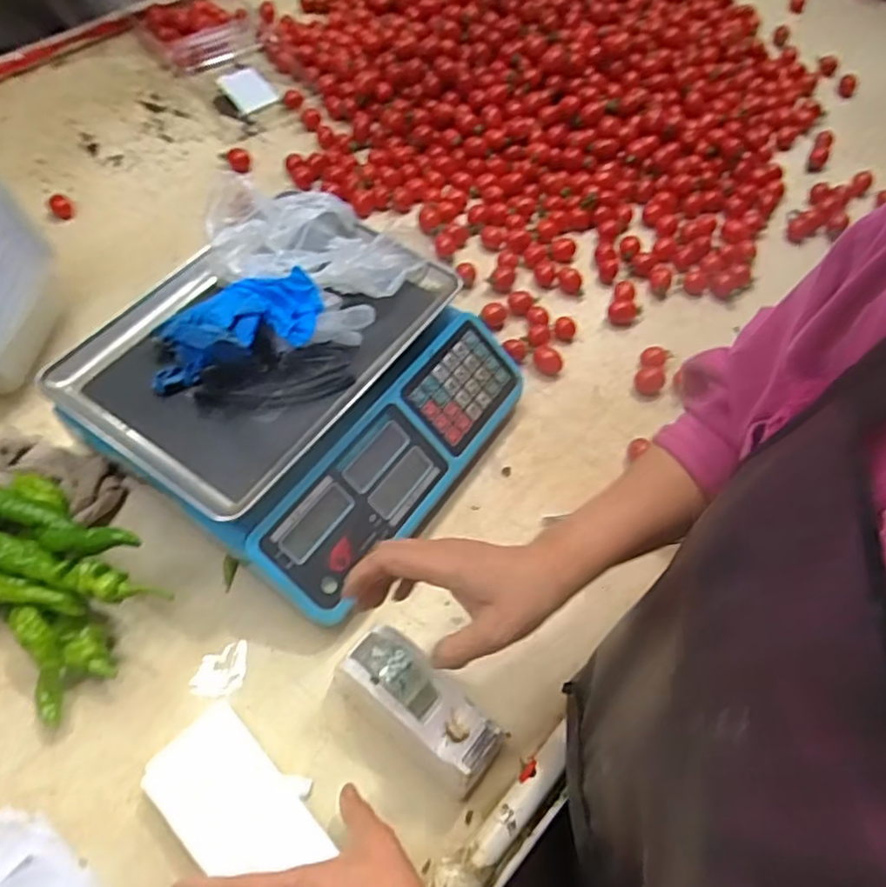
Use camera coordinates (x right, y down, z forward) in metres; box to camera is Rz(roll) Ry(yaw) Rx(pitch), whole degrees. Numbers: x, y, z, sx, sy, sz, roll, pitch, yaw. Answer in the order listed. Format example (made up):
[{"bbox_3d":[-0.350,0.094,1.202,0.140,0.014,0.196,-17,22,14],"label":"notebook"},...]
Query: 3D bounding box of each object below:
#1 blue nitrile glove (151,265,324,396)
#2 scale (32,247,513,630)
[{"bbox_3d":[-0.182,-0.105,0.581,0.157,0.050,0.079,-17,61,-12],"label":"blue nitrile glove"},{"bbox_3d":[-0.137,-0.052,0.644,0.327,0.122,0.334,31,62,15],"label":"scale"}]

